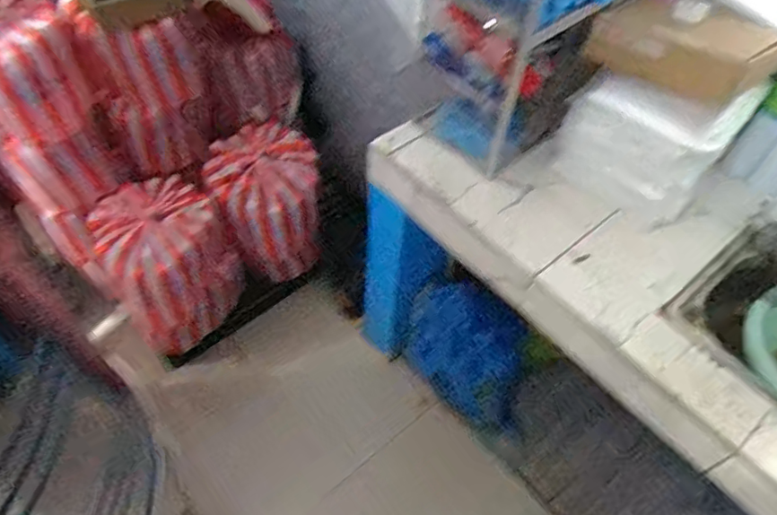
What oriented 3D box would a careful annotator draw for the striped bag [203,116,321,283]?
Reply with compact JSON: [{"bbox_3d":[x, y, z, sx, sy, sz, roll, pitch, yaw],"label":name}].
[{"bbox_3d":[-0.364,-0.172,1.688,0.305,0.350,0.323,-13,55,-12],"label":"striped bag"}]

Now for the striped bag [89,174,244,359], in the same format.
[{"bbox_3d":[-0.617,0.025,1.590,0.296,0.458,0.254,-35,63,-25],"label":"striped bag"}]

